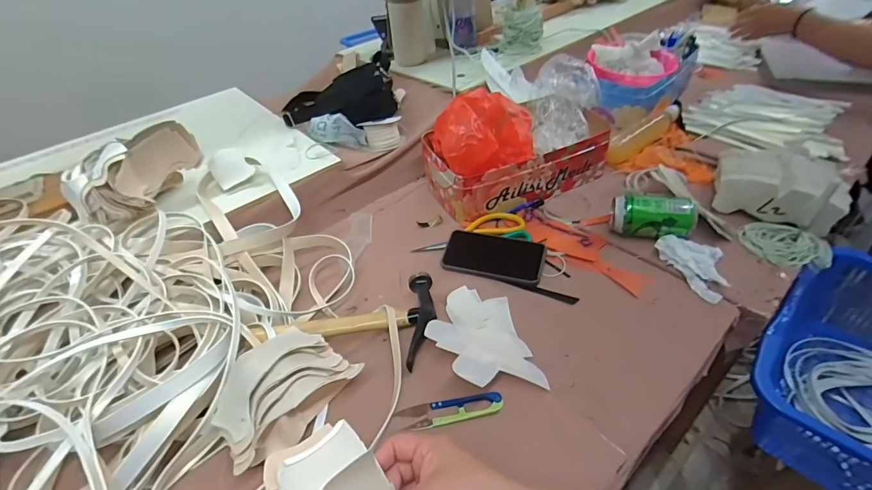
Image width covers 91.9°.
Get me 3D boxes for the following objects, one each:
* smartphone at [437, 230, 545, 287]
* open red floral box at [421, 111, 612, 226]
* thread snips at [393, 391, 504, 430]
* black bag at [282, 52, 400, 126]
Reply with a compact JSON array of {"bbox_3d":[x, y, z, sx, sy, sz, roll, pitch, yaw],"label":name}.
[{"bbox_3d":[0.090,0.018,0.665,0.155,0.008,0.073,11,66,17],"label":"smartphone"},{"bbox_3d":[0.151,-0.161,0.796,0.320,0.094,0.166,-17,44,-12],"label":"open red floral box"},{"bbox_3d":[0.016,0.183,0.469,0.114,0.010,0.027,-11,43,-5],"label":"thread snips"},{"bbox_3d":[-0.206,-0.318,0.895,0.230,0.089,0.182,-8,42,-2],"label":"black bag"}]

